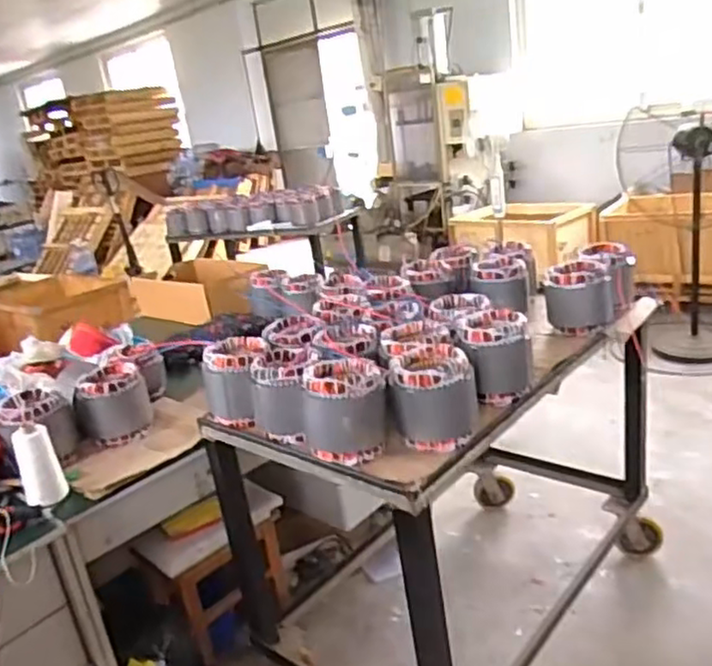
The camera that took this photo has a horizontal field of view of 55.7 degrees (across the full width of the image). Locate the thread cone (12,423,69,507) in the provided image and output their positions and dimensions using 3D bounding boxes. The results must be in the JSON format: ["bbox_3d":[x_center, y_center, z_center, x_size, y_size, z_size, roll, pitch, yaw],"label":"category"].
[{"bbox_3d":[-0.653,0.271,1.391,0.077,0.149,0.088,-18,21,-28],"label":"thread cone"}]

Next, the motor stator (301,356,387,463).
[{"bbox_3d":[-0.021,0.147,1.285,0.150,0.154,0.150,-9,18,-1],"label":"motor stator"}]

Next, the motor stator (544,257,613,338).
[{"bbox_3d":[0.578,-0.097,1.750,0.162,0.156,0.162,-2,19,18],"label":"motor stator"}]

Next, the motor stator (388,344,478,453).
[{"bbox_3d":[0.148,0.117,1.288,0.155,0.160,0.150,-6,19,8],"label":"motor stator"}]

